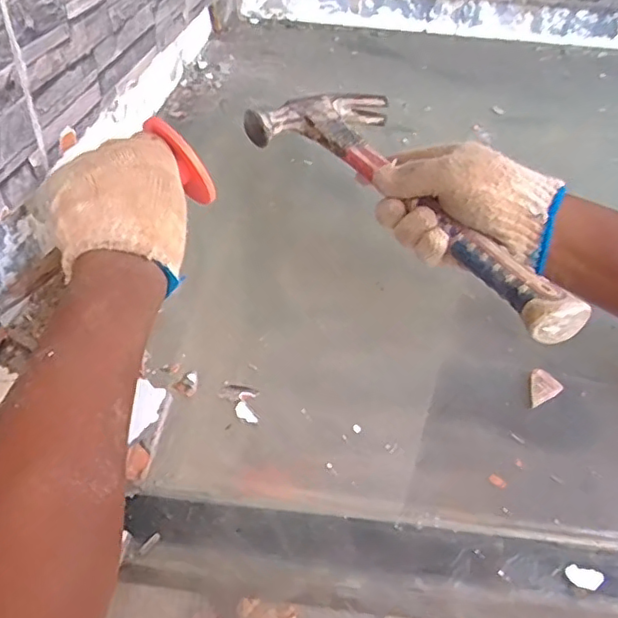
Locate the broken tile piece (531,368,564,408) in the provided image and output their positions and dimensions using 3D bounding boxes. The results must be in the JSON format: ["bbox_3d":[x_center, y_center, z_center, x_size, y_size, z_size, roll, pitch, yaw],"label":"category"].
[{"bbox_3d":[0.166,0.056,0.428,0.030,0.007,0.023,-22,46,-27],"label":"broken tile piece"}]

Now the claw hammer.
[{"bbox_3d":[0.081,-0.089,0.462,0.116,0.026,0.319,-24,52,-25],"label":"claw hammer"}]

